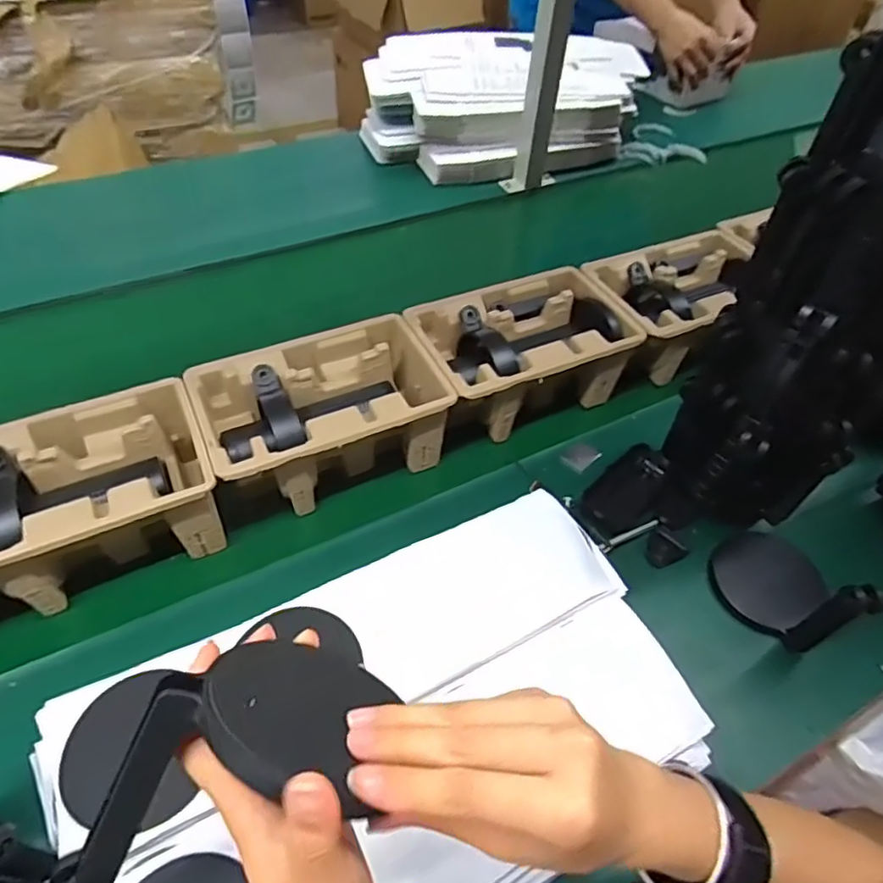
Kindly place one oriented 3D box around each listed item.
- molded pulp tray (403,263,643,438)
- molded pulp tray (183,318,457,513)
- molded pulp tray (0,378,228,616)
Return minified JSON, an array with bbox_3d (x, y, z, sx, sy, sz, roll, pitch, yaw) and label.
[{"bbox_3d":[0.085,-0.095,0.675,0.222,0.103,0.150,-18,50,-21],"label":"molded pulp tray"},{"bbox_3d":[-0.118,-0.022,0.603,0.225,0.101,0.144,-17,50,-21],"label":"molded pulp tray"},{"bbox_3d":[-0.319,0.055,0.527,0.225,0.101,0.144,-17,50,-21],"label":"molded pulp tray"}]

